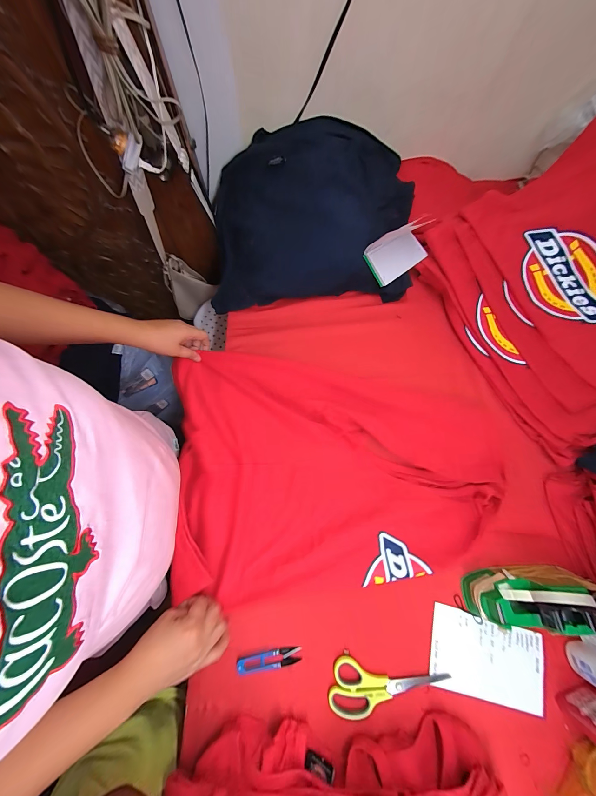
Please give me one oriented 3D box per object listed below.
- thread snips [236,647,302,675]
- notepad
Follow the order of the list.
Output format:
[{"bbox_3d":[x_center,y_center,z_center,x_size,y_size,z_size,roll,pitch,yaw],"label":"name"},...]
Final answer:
[{"bbox_3d":[-0.047,0.429,0.424,0.102,0.010,0.026,-11,73,-1],"label":"thread snips"},{"bbox_3d":[0.225,-0.319,0.563,0.139,0.067,0.092,-35,107,-1],"label":"notepad"}]

